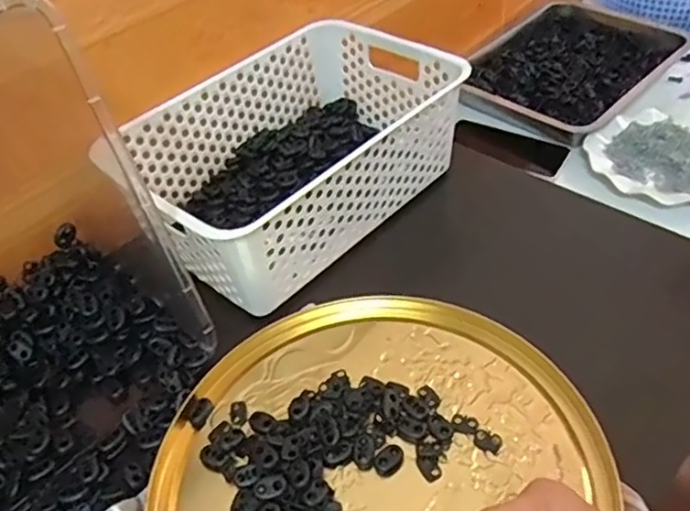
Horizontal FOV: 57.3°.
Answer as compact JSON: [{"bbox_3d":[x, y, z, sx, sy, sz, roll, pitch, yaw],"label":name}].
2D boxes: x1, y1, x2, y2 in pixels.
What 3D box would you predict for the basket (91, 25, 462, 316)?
[{"bbox_3d":[-0.054,-0.104,0.592,0.204,0.111,0.307,32,57,33],"label":"basket"}]

